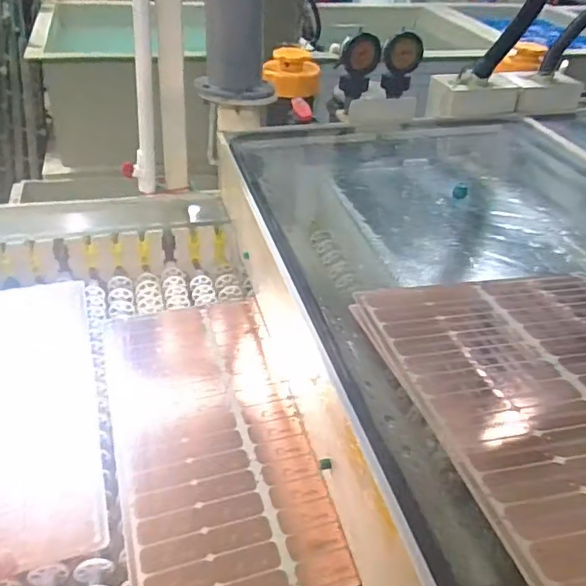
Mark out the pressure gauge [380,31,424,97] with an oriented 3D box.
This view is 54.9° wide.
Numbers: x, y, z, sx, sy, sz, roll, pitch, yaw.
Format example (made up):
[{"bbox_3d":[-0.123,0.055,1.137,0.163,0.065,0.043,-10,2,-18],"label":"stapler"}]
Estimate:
[{"bbox_3d":[0.217,-0.454,1.135,0.074,0.114,0.041,14,39,14],"label":"pressure gauge"}]

